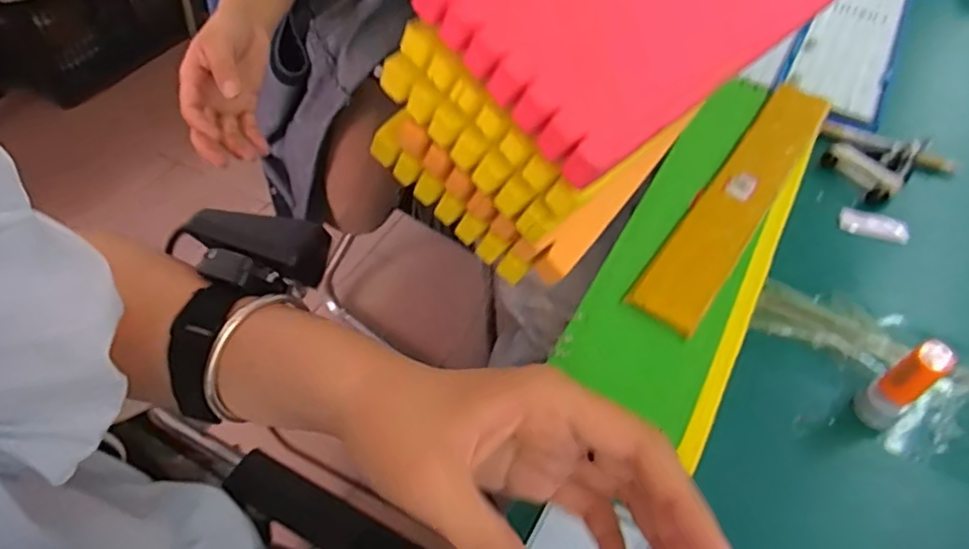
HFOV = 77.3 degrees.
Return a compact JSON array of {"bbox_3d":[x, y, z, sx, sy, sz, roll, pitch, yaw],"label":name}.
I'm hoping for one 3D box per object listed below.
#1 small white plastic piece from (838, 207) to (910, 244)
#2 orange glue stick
[{"bbox_3d":[0.288,-0.036,0.449,0.050,0.005,0.022,13,49,7],"label":"small white plastic piece"},{"bbox_3d":[0.229,0.060,0.329,0.023,0.052,0.020,-12,51,-14],"label":"orange glue stick"}]

